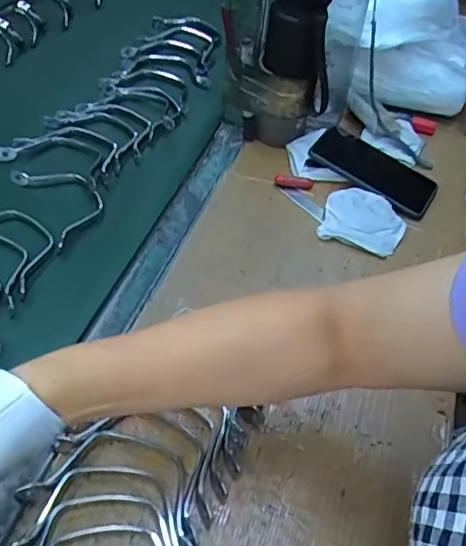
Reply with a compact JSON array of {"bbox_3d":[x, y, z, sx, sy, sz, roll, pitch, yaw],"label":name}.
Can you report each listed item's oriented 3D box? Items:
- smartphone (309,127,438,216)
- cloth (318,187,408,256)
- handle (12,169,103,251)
[{"bbox_3d":[0.185,-0.136,0.729,0.163,0.010,0.085,30,52,6],"label":"smartphone"},{"bbox_3d":[0.160,-0.067,0.671,0.095,0.023,0.088,19,50,11],"label":"cloth"},{"bbox_3d":[-0.198,-0.089,0.651,0.077,0.010,0.141,-24,55,-25],"label":"handle"}]

